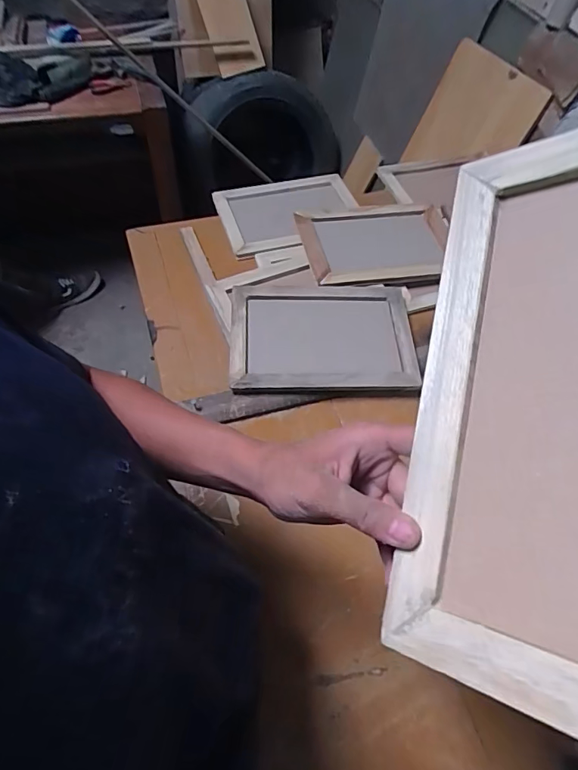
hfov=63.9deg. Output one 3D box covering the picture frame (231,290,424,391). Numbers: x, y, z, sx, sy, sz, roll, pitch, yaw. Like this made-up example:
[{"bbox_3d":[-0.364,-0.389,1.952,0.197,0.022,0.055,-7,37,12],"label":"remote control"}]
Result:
[{"bbox_3d":[0.057,-0.079,0.764,0.298,0.020,0.209,0,54,-4],"label":"picture frame"}]

